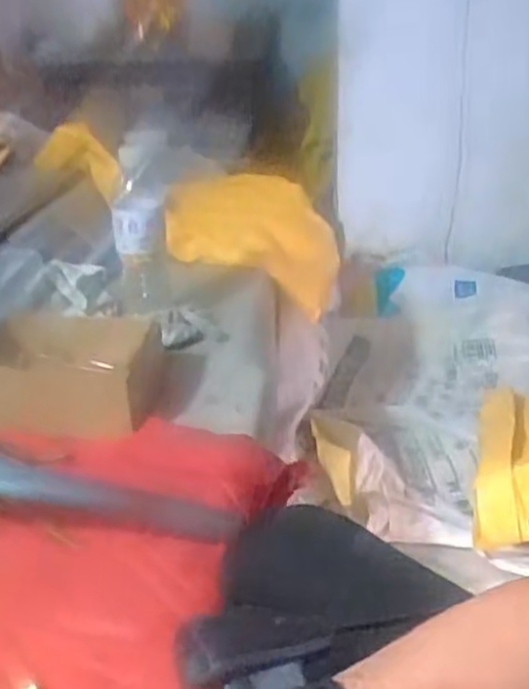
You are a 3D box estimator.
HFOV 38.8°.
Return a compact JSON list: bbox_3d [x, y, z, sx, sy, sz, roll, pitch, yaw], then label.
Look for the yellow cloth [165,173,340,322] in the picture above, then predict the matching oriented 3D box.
[{"bbox_3d":[-0.005,-0.167,1.330,0.133,0.227,0.362,18,31,37],"label":"yellow cloth"}]

